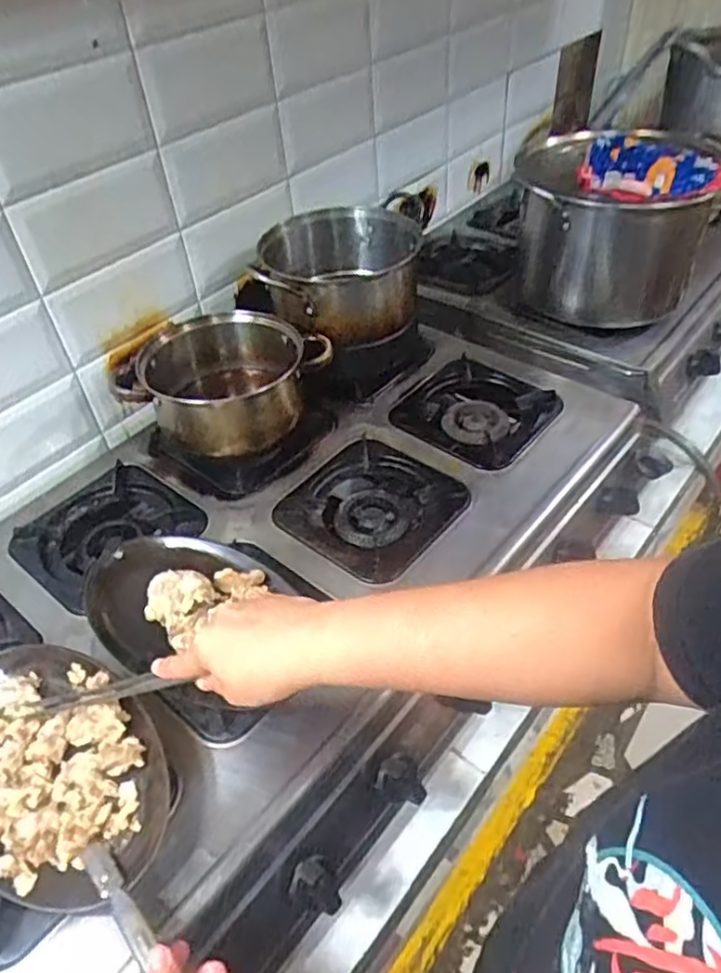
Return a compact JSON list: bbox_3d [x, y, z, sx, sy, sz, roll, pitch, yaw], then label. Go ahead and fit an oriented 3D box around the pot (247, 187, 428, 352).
[{"bbox_3d":[-0.023,-0.279,0.905,0.211,0.114,0.202,-3,44,2],"label":"pot"}]

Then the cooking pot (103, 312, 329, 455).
[{"bbox_3d":[-0.154,-0.113,0.822,0.178,0.122,0.187,-2,44,2],"label":"cooking pot"}]

